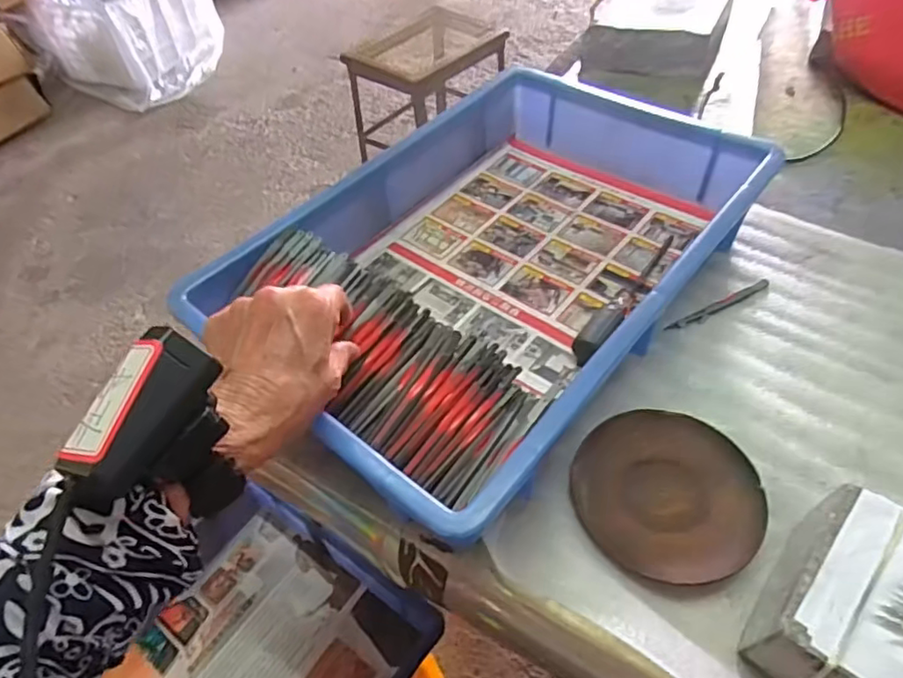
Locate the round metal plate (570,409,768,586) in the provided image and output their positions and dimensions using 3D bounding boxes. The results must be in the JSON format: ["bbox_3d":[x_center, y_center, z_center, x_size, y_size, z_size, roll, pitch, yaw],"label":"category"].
[{"bbox_3d":[0.137,0.099,0.374,0.111,0.015,0.114,-2,49,2],"label":"round metal plate"}]

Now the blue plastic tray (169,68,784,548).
[{"bbox_3d":[0.038,-0.068,0.476,0.278,0.087,0.417,30,57,30],"label":"blue plastic tray"}]

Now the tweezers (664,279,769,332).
[{"bbox_3d":[0.220,-0.026,0.480,0.107,0.007,0.009,-25,52,-16],"label":"tweezers"}]

